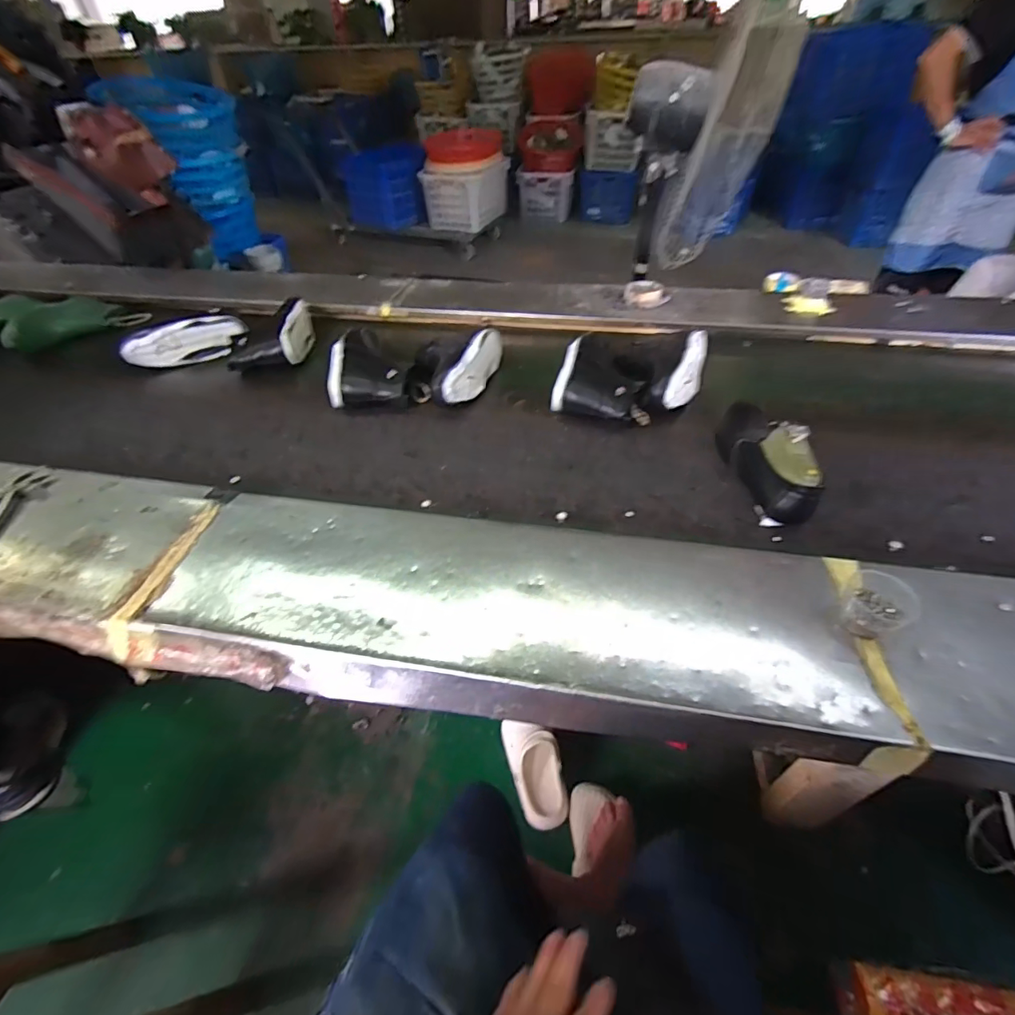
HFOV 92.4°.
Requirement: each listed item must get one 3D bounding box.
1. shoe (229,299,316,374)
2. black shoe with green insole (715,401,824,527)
[{"bbox_3d":[-0.545,-0.406,1.128,0.159,0.086,0.219,-5,45,-2],"label":"shoe"},{"bbox_3d":[0.394,-0.094,0.751,0.075,0.097,0.253,-1,45,2],"label":"black shoe with green insole"}]

